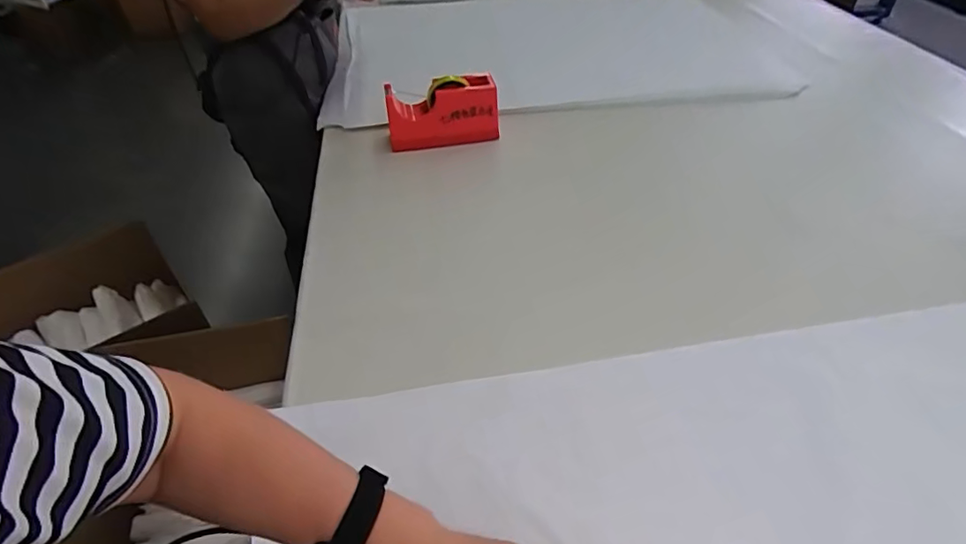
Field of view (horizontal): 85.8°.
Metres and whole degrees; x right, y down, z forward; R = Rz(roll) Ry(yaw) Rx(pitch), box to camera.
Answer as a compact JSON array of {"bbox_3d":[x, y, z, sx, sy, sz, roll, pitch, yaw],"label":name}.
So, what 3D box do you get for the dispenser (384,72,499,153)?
[{"bbox_3d":[-0.072,-0.284,0.939,0.200,0.112,0.070,-7,44,-6],"label":"dispenser"}]

